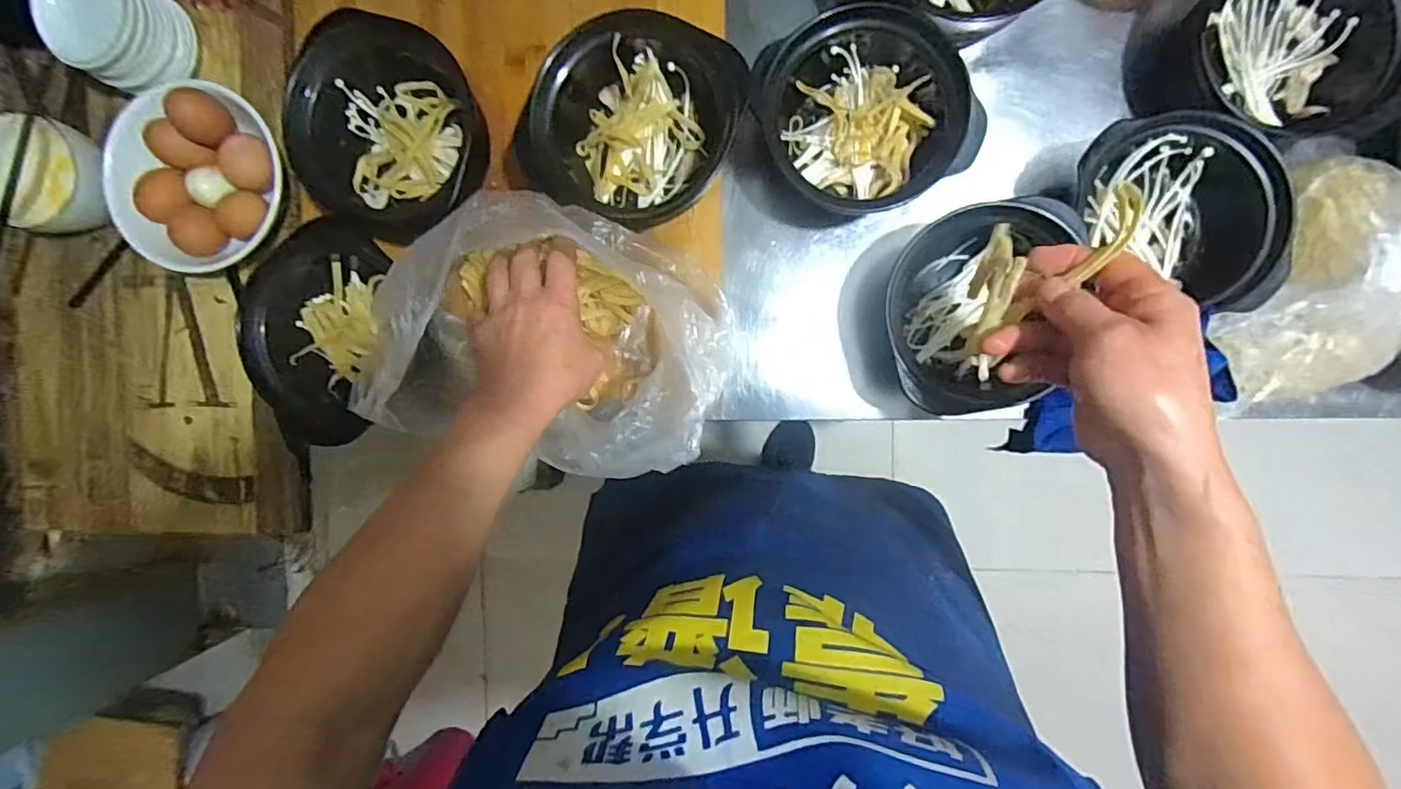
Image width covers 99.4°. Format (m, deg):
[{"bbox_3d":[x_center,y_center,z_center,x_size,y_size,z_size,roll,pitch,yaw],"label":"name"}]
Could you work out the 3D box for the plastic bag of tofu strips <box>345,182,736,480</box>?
[{"bbox_3d":[-0.117,-0.049,0.489,0.278,0.187,0.197,16,94,4],"label":"plastic bag of tofu strips"}]

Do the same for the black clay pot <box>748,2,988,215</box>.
[{"bbox_3d":[0.145,-0.248,0.535,0.154,0.074,0.172,-37,89,6],"label":"black clay pot"}]

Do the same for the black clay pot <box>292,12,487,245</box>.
[{"bbox_3d":[-0.283,-0.241,0.558,0.171,0.082,0.181,14,94,5],"label":"black clay pot"}]

